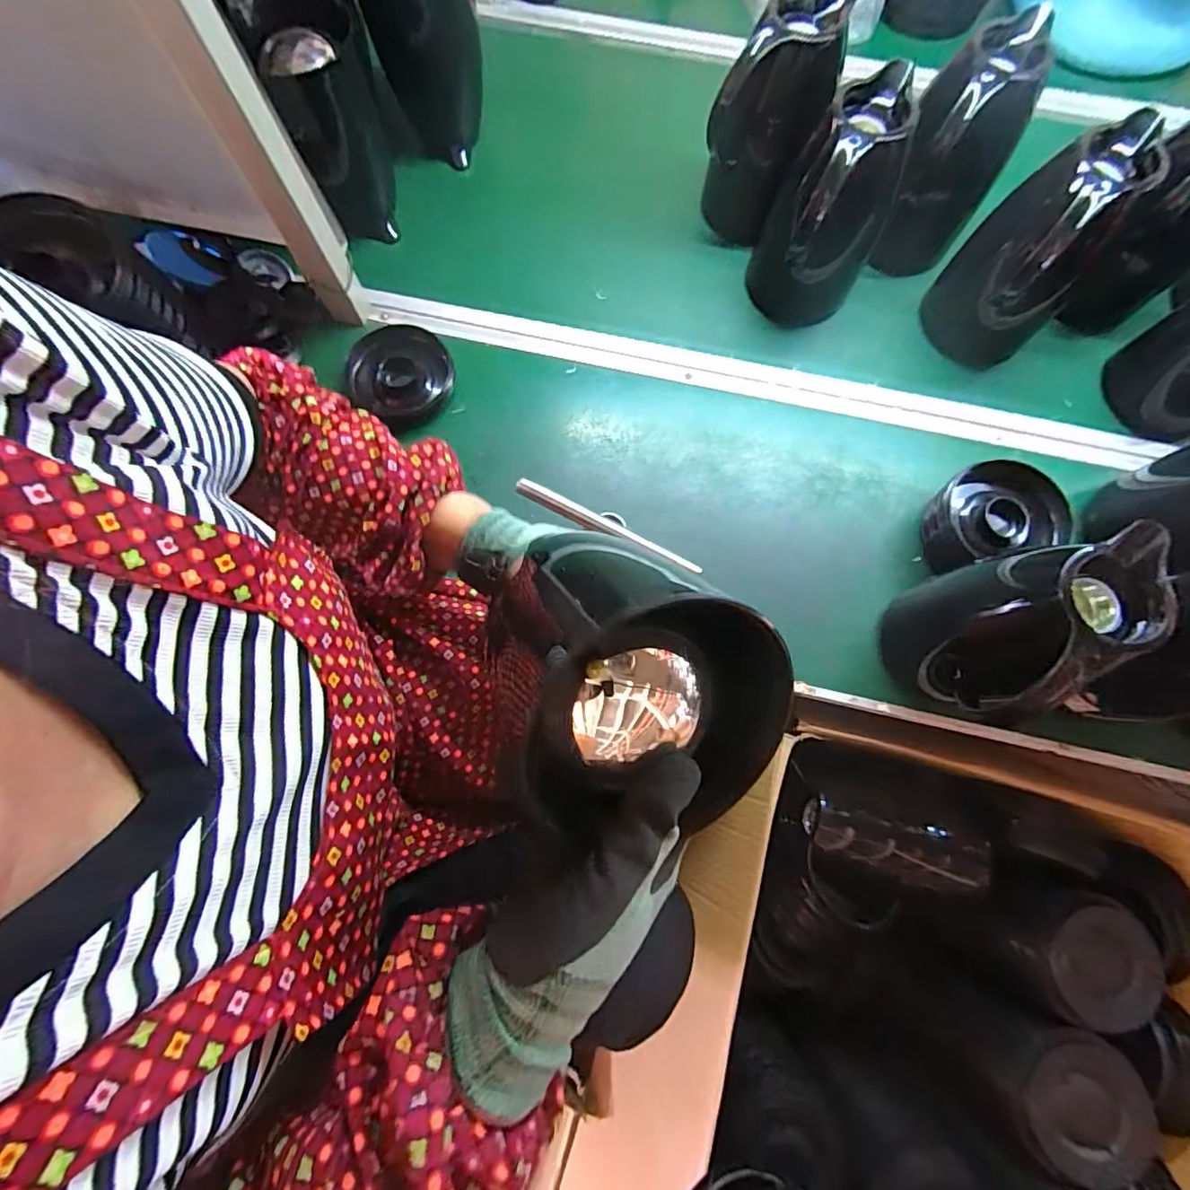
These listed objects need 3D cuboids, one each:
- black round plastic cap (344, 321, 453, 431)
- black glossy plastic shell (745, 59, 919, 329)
[{"bbox_3d":[-0.226,-0.259,0.622,0.115,0.028,0.116,0,75,-1],"label":"black round plastic cap"},{"bbox_3d":[0.253,-0.418,0.580,0.133,0.196,0.130,-14,76,-4],"label":"black glossy plastic shell"}]

